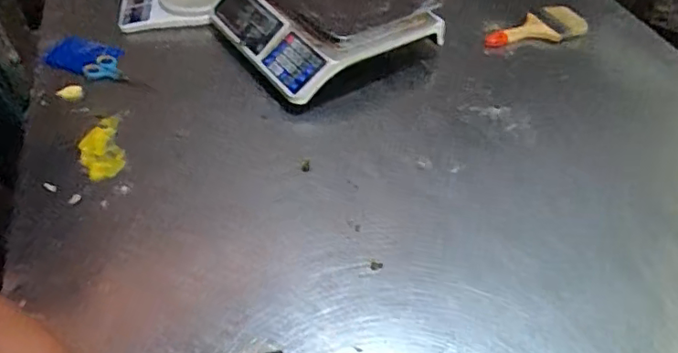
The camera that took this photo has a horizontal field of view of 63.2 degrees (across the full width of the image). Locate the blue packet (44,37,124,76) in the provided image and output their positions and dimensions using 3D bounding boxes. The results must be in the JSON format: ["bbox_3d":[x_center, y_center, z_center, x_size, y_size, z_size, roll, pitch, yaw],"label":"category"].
[{"bbox_3d":[-0.472,-0.222,1.019,0.115,0.017,0.087,13,59,5],"label":"blue packet"}]

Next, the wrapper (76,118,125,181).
[{"bbox_3d":[-0.369,-0.046,0.856,0.061,0.024,0.121,-15,47,-17],"label":"wrapper"}]

